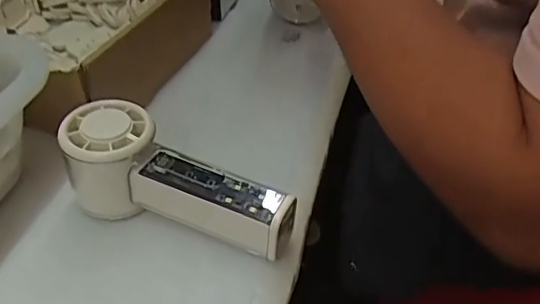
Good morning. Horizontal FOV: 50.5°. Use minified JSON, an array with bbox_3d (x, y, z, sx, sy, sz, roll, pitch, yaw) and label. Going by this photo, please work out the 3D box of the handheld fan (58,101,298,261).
[{"bbox_3d":[-0.058,0.022,0.351,0.148,0.062,0.050,18,44,20],"label":"handheld fan"}]

